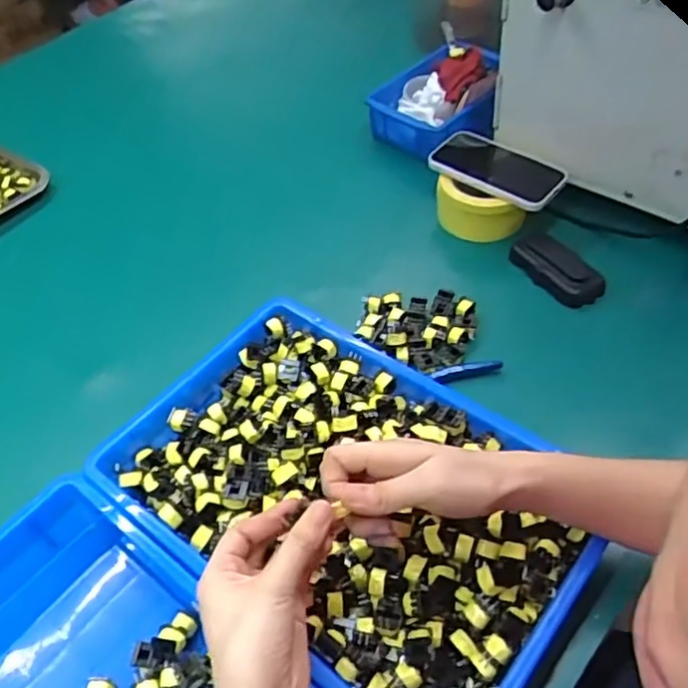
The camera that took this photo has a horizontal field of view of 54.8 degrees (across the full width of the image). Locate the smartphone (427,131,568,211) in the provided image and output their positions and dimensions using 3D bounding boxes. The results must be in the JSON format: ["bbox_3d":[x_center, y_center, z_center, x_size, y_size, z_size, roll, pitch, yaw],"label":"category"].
[{"bbox_3d":[0.183,-0.212,0.800,0.153,0.017,0.089,32,59,28],"label":"smartphone"}]

